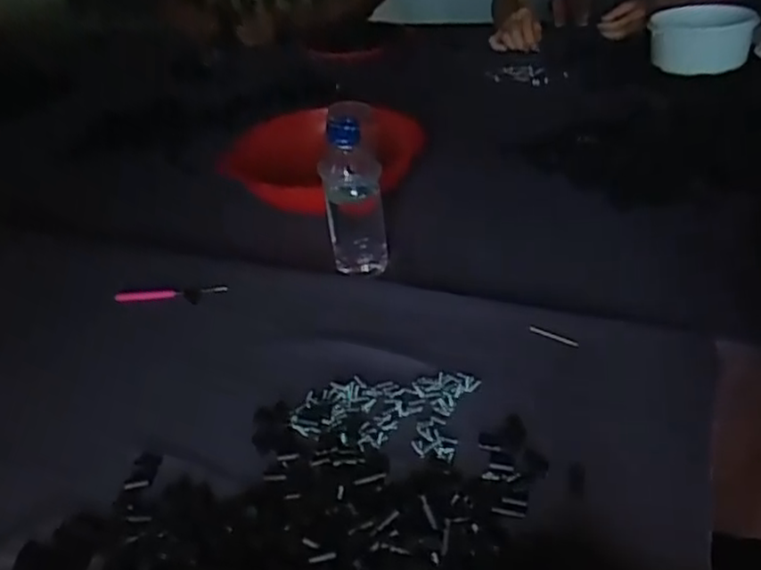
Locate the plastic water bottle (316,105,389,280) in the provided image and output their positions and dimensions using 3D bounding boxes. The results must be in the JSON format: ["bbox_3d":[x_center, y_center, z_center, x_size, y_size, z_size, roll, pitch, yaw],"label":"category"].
[{"bbox_3d":[-0.027,-0.093,0.719,0.061,0.186,0.055,-9,36,-5],"label":"plastic water bottle"}]

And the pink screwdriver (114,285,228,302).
[{"bbox_3d":[-0.216,0.007,0.723,0.116,0.008,0.013,-5,36,1],"label":"pink screwdriver"}]

